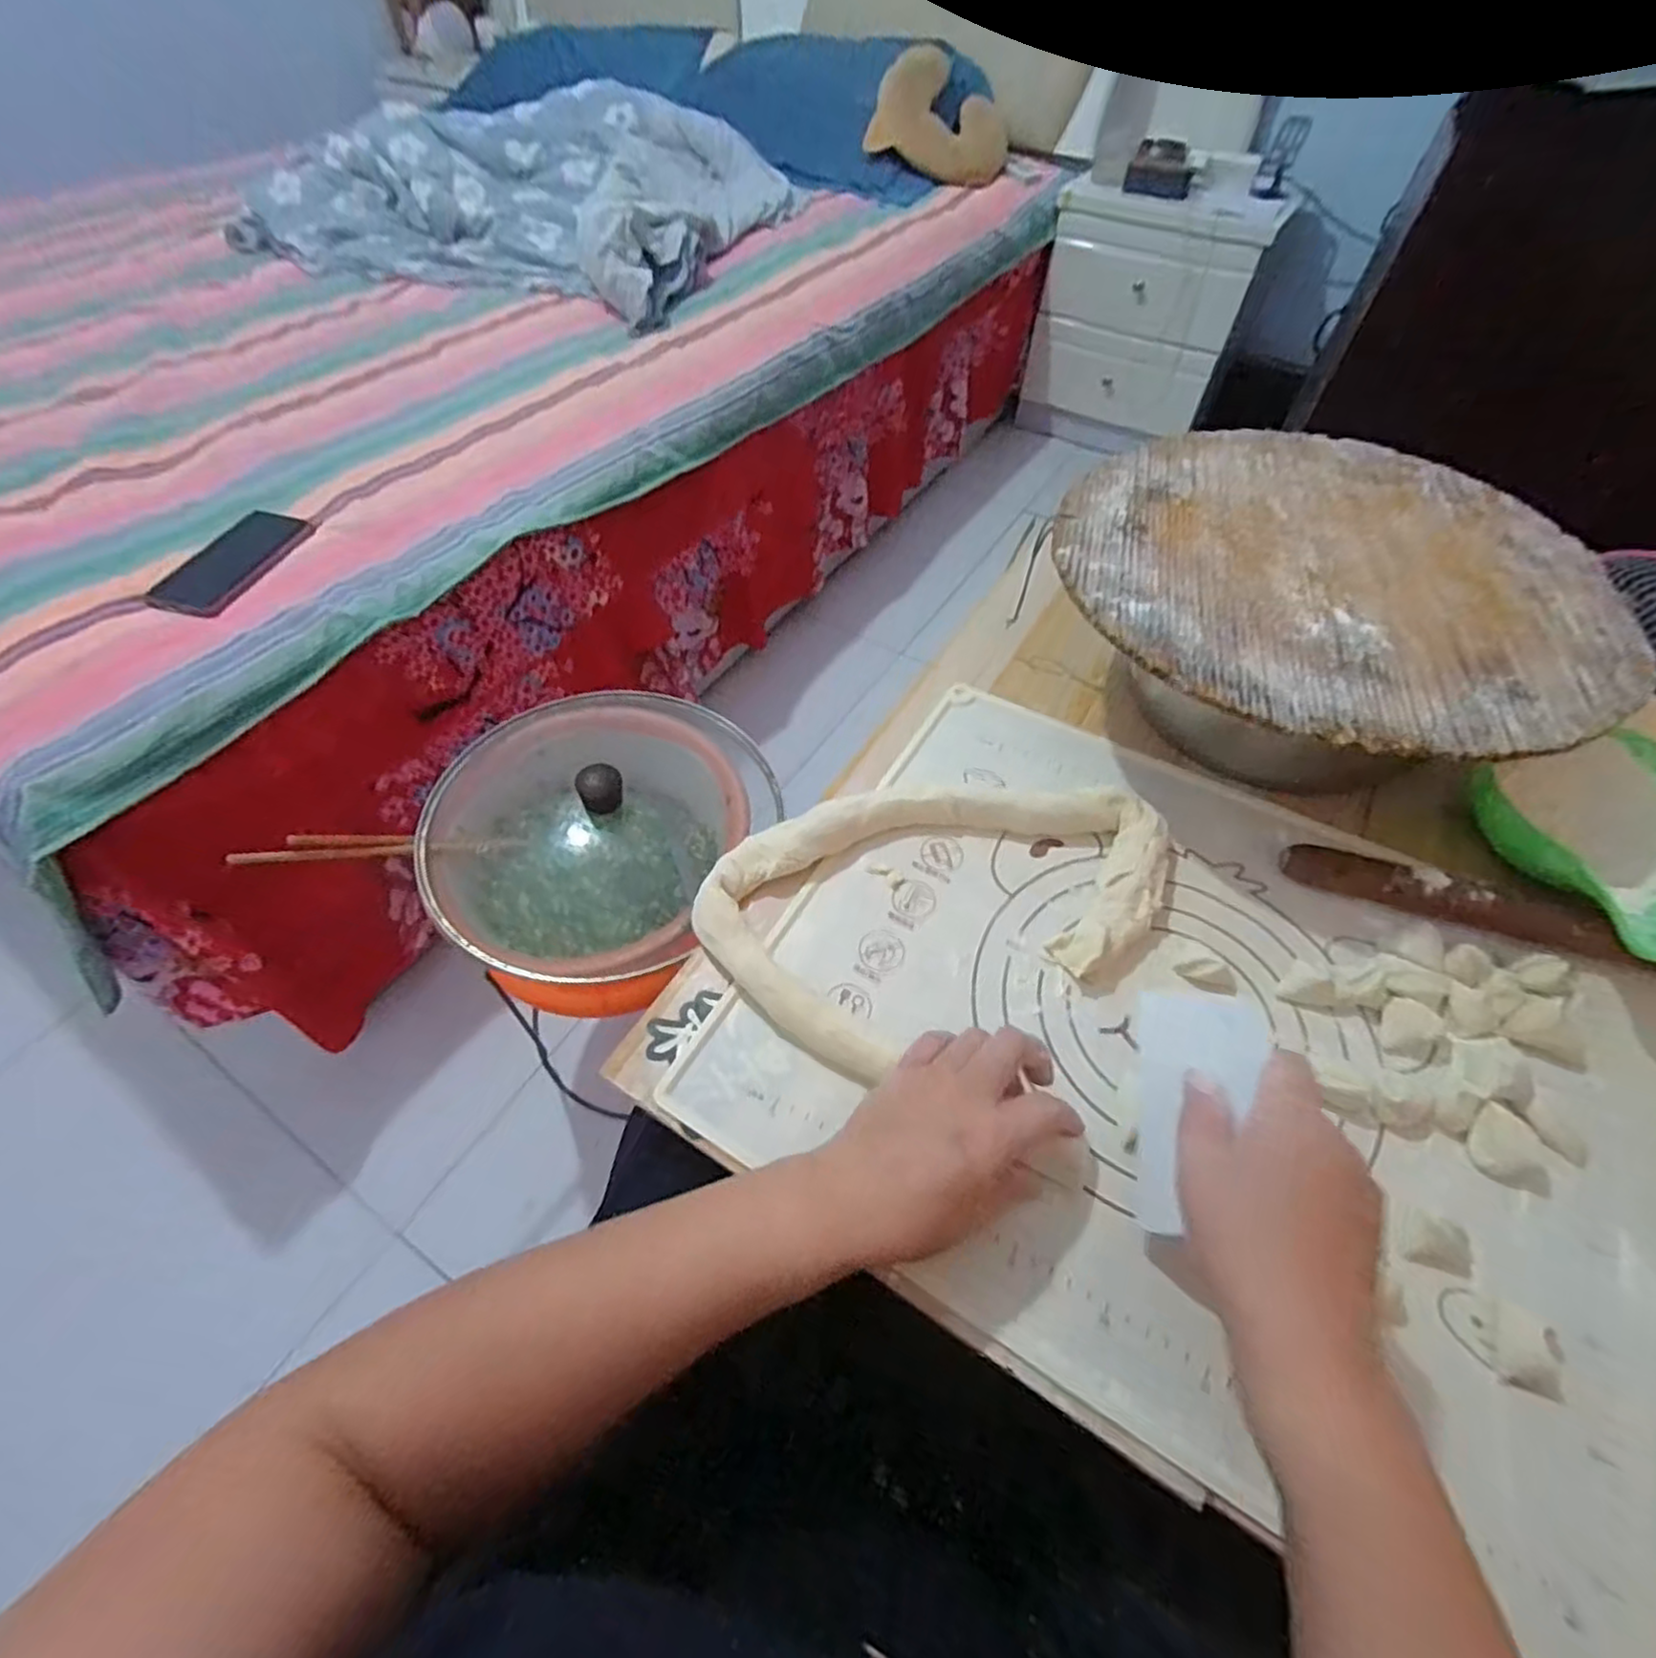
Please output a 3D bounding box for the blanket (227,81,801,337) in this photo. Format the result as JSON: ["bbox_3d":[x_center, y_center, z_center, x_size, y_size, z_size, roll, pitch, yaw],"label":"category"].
[{"bbox_3d":[-0.517,-1.214,1.325,0.818,0.127,0.795,19,58,12],"label":"blanket"}]

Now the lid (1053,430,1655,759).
[{"bbox_3d":[0.344,-0.185,0.491,0.346,0.013,0.350,0,56,0],"label":"lid"}]

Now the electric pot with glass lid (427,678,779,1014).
[{"bbox_3d":[-0.229,0.006,0.692,0.274,0.163,0.300,26,59,17],"label":"electric pot with glass lid"}]

